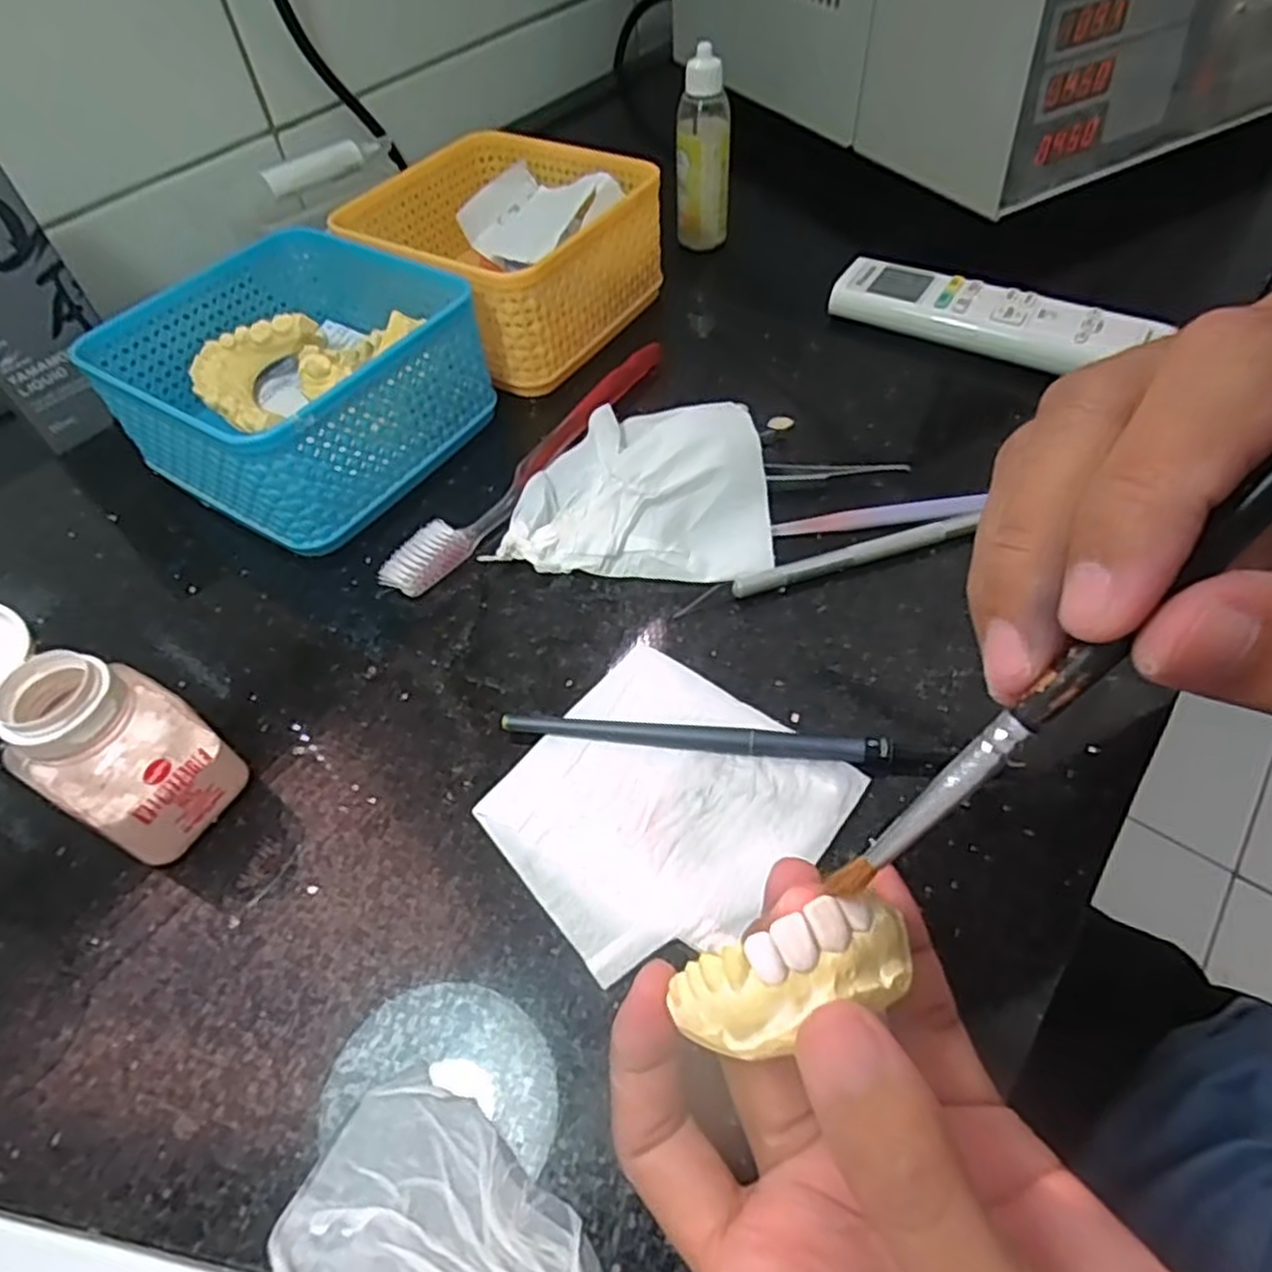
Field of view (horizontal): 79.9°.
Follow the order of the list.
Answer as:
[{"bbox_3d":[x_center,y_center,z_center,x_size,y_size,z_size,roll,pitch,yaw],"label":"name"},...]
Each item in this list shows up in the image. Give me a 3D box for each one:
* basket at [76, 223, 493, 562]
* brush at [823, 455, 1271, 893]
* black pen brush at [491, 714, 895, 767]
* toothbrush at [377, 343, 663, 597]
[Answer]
[{"bbox_3d":[-0.152,-0.116,0.350,0.130,0.064,0.130,27,59,23],"label":"basket"},{"bbox_3d":[0.090,-0.019,0.111,0.004,0.184,0.005,9,35,-47],"label":"brush"},{"bbox_3d":[0.020,0.034,0.256,0.127,0.007,0.007,4,53,8],"label":"black pen brush"},{"bbox_3d":[-0.042,-0.080,0.344,0.017,0.015,0.183,28,59,24],"label":"toothbrush"}]

